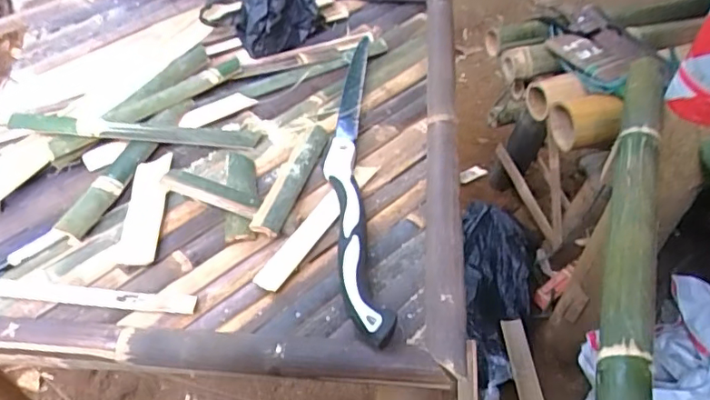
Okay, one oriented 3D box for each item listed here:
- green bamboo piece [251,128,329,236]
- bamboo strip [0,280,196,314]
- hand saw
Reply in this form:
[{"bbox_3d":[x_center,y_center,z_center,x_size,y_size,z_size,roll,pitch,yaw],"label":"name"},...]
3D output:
[{"bbox_3d":[-0.089,-0.035,0.805,0.042,0.020,0.221,13,49,13],"label":"green bamboo piece"},{"bbox_3d":[-0.416,0.113,0.693,0.432,0.008,0.028,5,48,6],"label":"bamboo strip"},{"bbox_3d":[-0.004,-0.061,0.819,0.082,0.037,0.594,-2,47,-1],"label":"hand saw"}]

